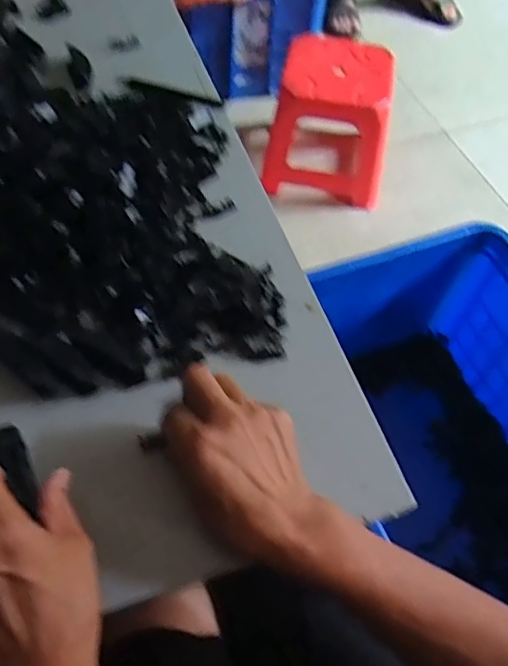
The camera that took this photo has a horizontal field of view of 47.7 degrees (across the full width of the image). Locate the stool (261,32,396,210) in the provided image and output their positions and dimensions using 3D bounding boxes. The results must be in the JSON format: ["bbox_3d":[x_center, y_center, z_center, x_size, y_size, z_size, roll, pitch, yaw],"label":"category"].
[{"bbox_3d":[0.175,-0.482,1.302,0.263,0.237,0.251,11,57,4],"label":"stool"}]

